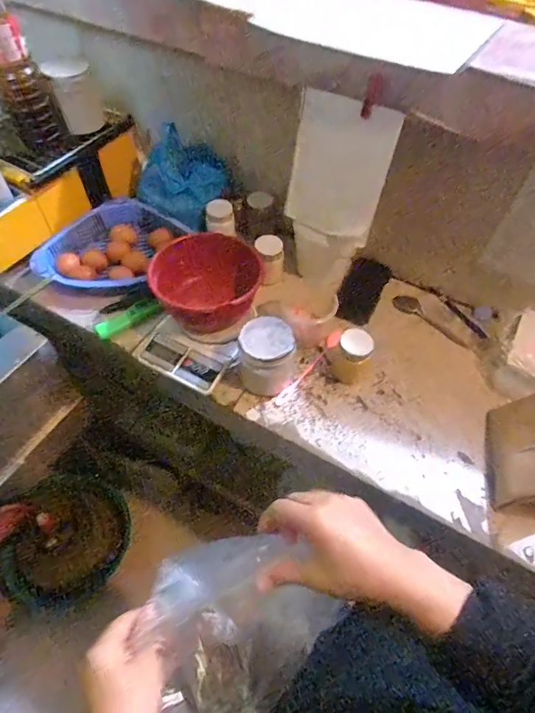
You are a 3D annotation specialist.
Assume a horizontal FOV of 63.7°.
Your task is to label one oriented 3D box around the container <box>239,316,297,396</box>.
[{"bbox_3d":[0.004,-0.003,0.701,0.093,0.109,0.079,-2,56,-4],"label":"container"}]

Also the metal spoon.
[{"bbox_3d":[0.313,-0.071,0.816,0.157,0.015,0.037,33,61,18],"label":"metal spoon"}]

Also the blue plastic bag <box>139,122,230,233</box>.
[{"bbox_3d":[-0.169,-0.350,0.863,0.160,0.134,0.109,21,58,11],"label":"blue plastic bag"}]

